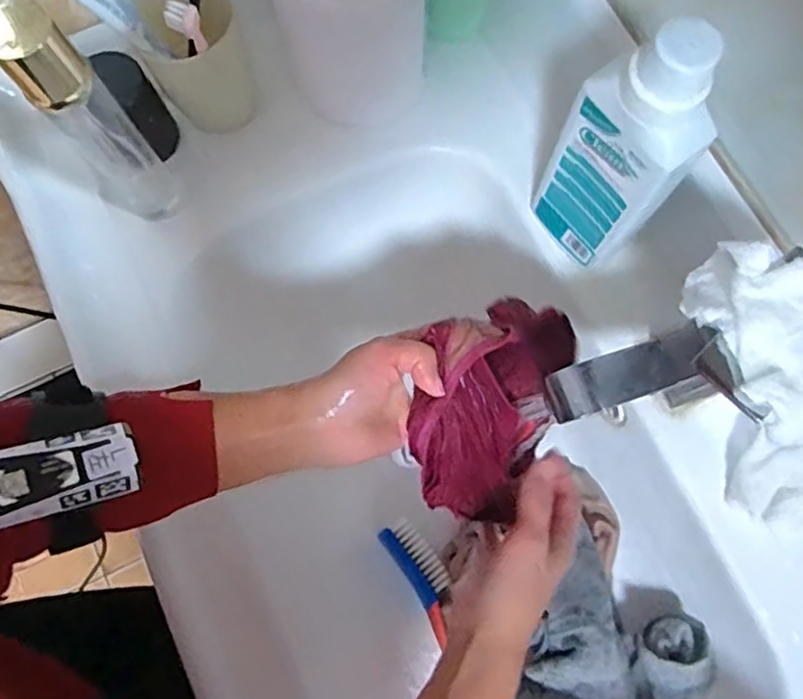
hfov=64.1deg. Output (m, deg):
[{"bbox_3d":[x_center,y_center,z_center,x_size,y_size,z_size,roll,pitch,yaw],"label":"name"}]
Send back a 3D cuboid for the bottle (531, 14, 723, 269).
[{"bbox_3d":[0.138,-0.121,0.400,0.044,0.197,0.077,-43,79,-10],"label":"bottle"}]

